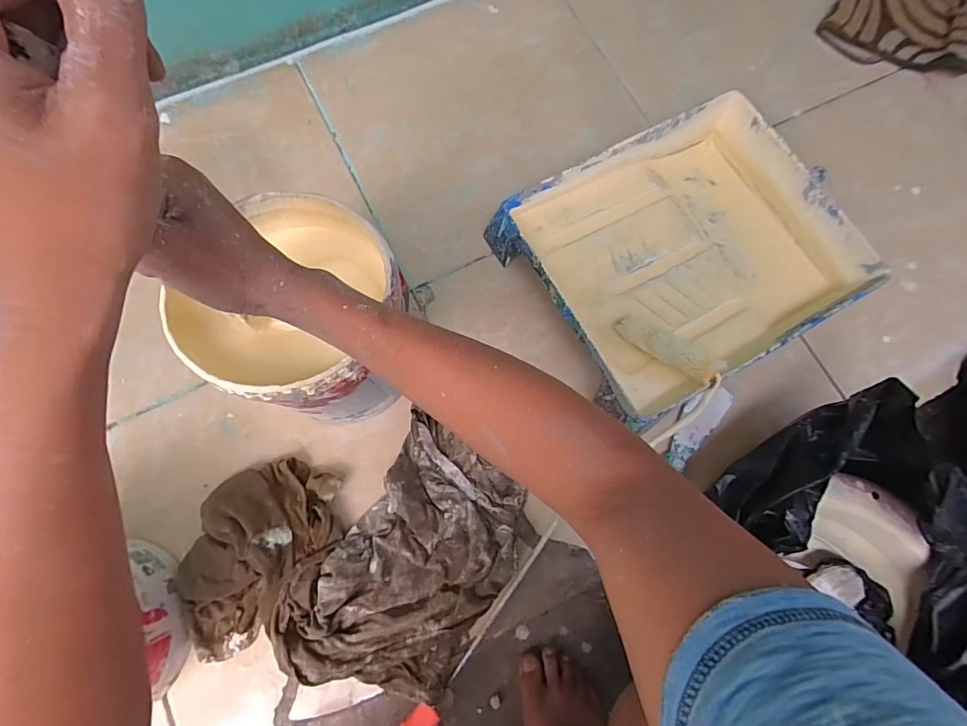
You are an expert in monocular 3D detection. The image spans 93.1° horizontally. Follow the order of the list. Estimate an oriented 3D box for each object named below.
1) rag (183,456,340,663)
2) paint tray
[{"bbox_3d":[-0.226,0.196,0.461,0.139,0.061,0.187,6,75,0],"label":"rag"},{"bbox_3d":[0.229,-0.129,0.542,0.346,0.089,0.286,-28,78,-8],"label":"paint tray"}]

